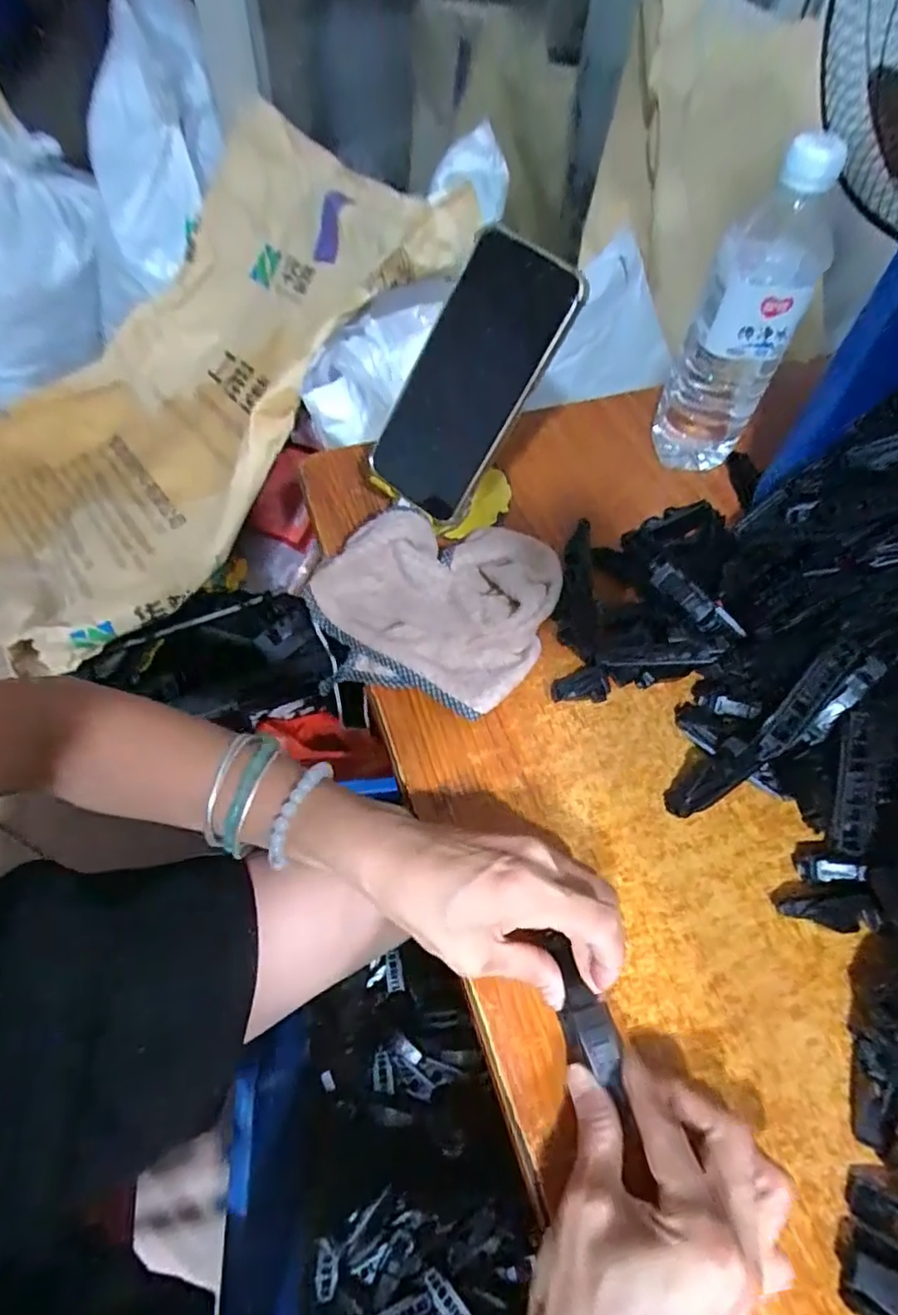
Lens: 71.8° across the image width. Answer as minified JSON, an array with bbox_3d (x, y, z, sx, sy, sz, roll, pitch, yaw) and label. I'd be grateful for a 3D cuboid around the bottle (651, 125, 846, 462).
[{"bbox_3d":[0.205,-0.230,0.441,0.070,0.205,0.054,21,60,10],"label":"bottle"}]

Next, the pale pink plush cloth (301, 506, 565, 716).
[{"bbox_3d":[-0.012,-0.039,0.401,0.160,0.051,0.140,8,59,3],"label":"pale pink plush cloth"}]

